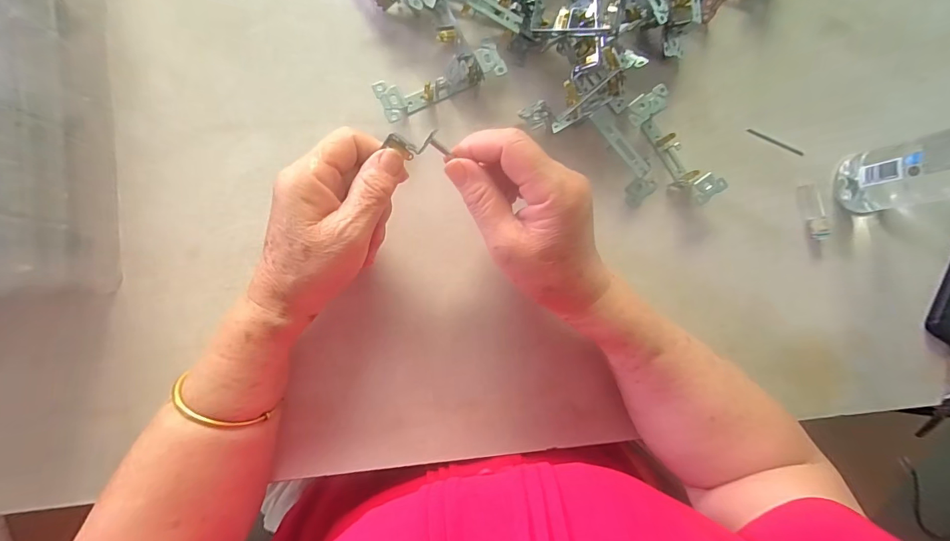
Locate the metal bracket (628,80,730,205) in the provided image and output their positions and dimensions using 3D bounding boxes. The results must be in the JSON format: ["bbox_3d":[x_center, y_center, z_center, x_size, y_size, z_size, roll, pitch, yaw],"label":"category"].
[{"bbox_3d":[0.172,-0.105,0.362,0.039,0.028,0.106,-36,92,-6],"label":"metal bracket"}]

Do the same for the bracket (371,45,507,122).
[{"bbox_3d":[-0.028,-0.153,0.335,0.103,0.027,0.029,-26,91,-7],"label":"bracket"}]

